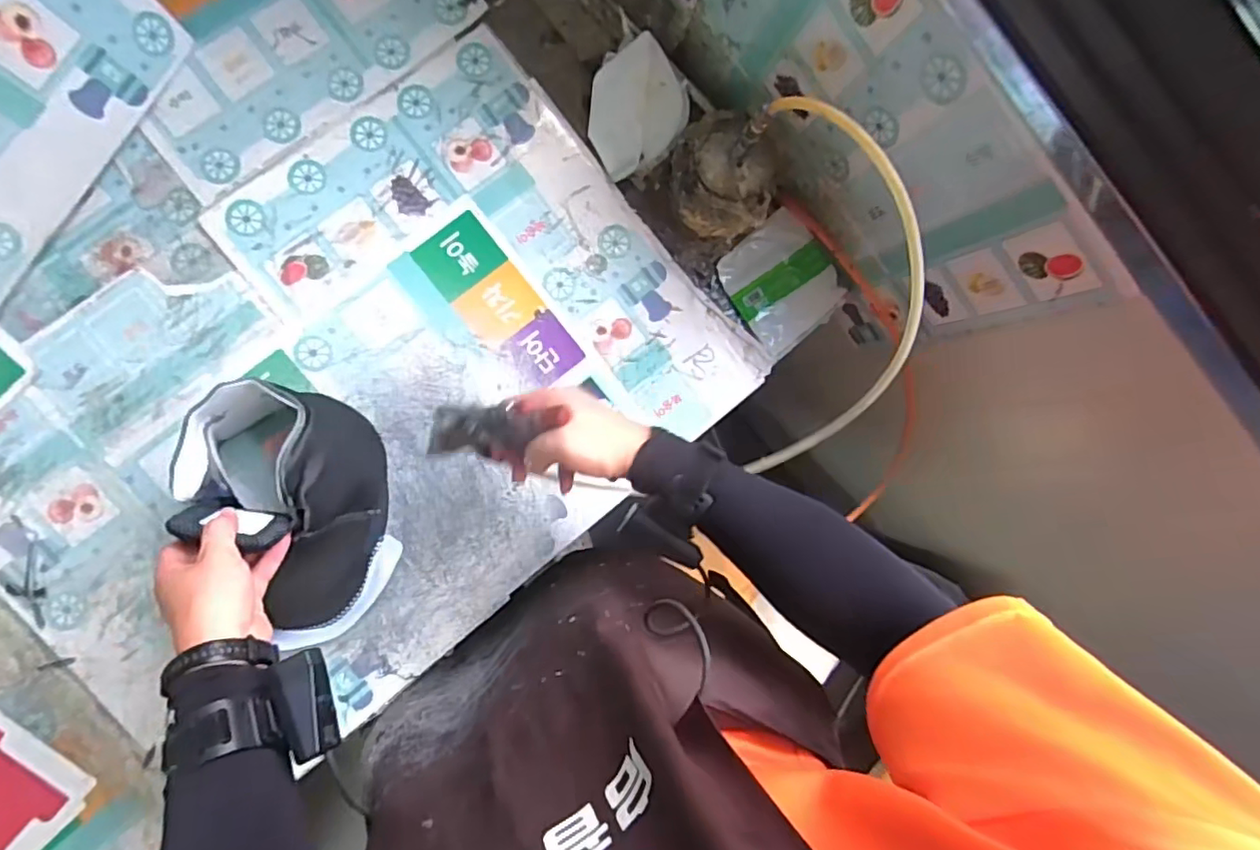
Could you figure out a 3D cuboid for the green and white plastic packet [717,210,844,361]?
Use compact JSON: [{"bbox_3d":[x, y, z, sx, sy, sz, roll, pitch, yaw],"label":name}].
[{"bbox_3d":[0.186,-0.175,0.725,0.123,0.025,0.136,-41,94,-7],"label":"green and white plastic packet"}]

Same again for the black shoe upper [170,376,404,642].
[{"bbox_3d":[-0.326,0.091,0.585,0.158,0.155,0.265,-18,91,-8],"label":"black shoe upper"}]

